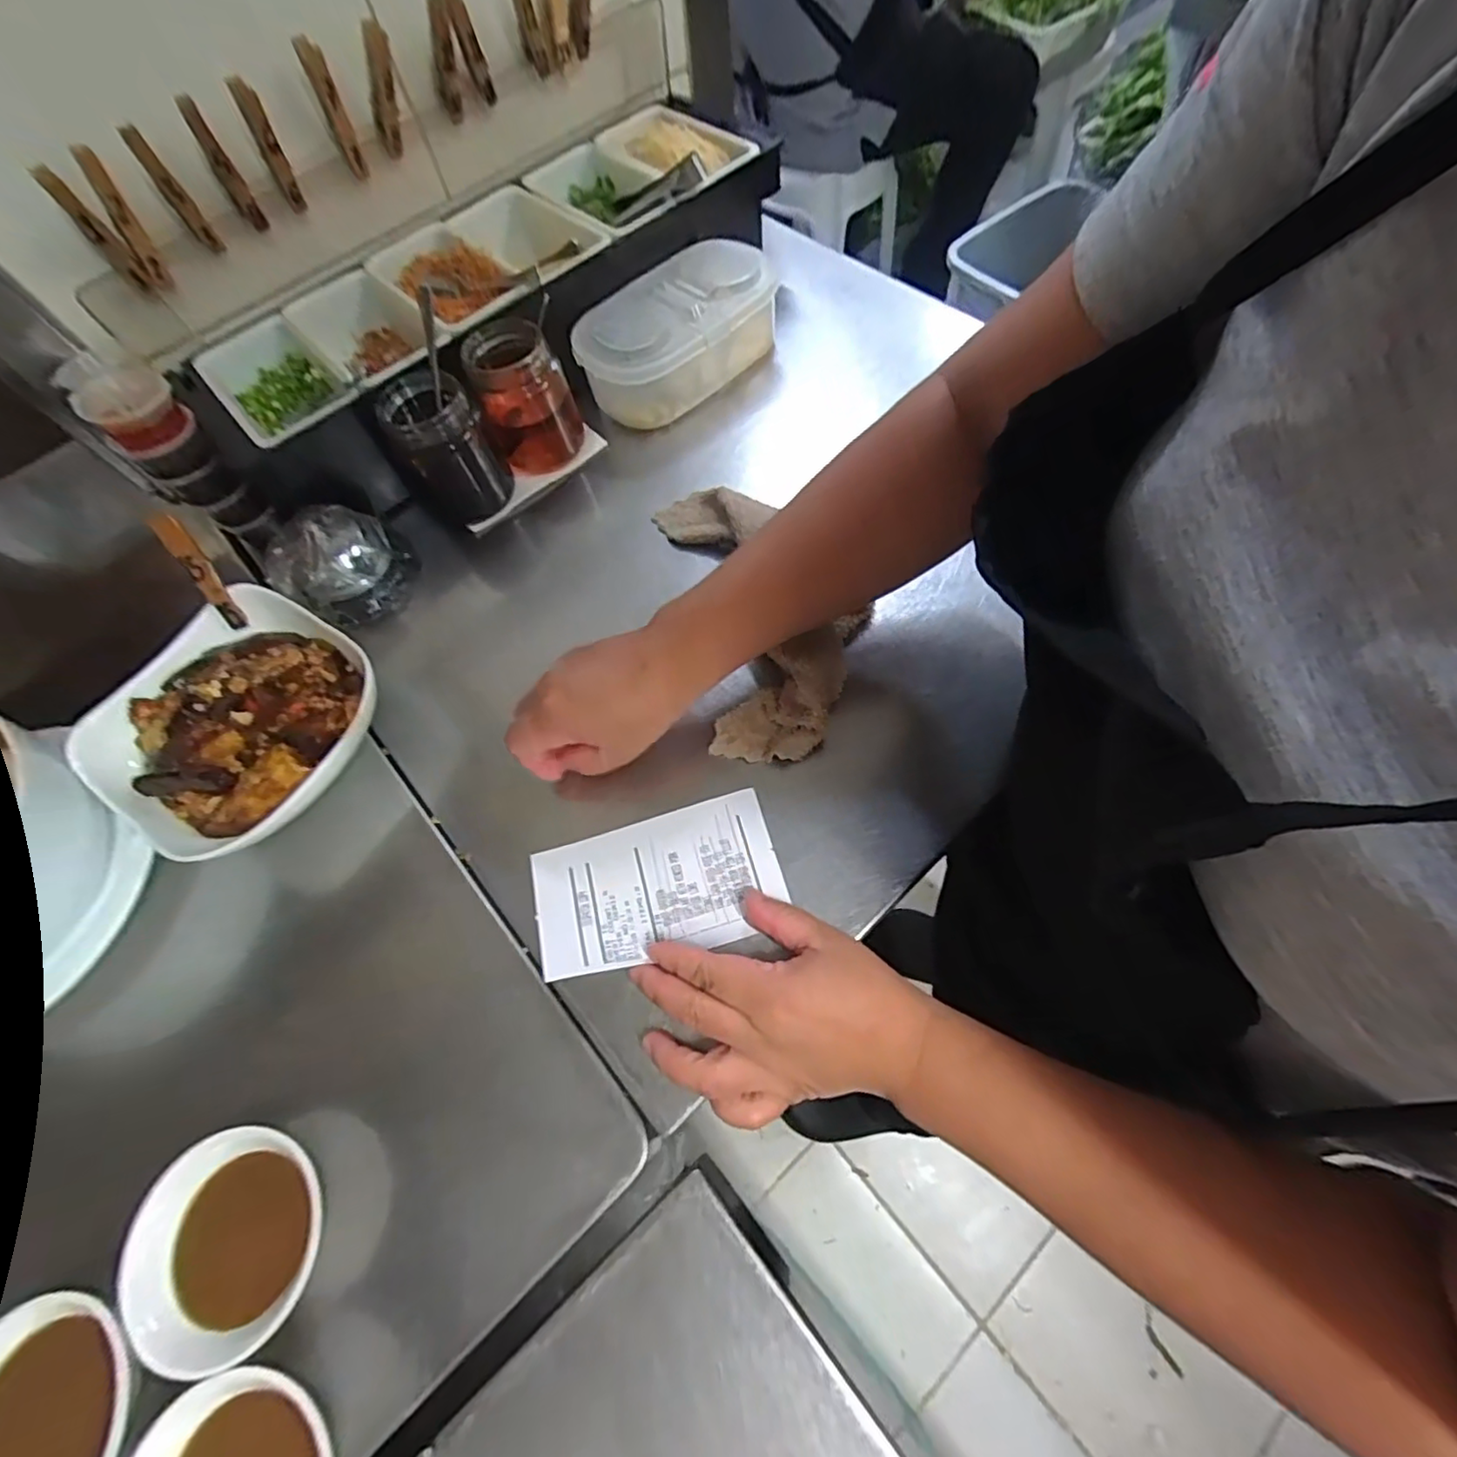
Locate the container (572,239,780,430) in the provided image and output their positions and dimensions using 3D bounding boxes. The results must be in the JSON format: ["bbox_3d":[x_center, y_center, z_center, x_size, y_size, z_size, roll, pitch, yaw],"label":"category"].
[{"bbox_3d":[-0.037,-0.313,0.494,0.171,0.055,0.095,-43,69,-13],"label":"container"}]

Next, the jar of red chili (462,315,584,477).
[{"bbox_3d":[-0.149,-0.248,0.462,0.062,0.090,0.062,-2,66,4],"label":"jar of red chili"}]

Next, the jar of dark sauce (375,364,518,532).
[{"bbox_3d":[-0.203,-0.201,0.453,0.066,0.083,0.064,-2,66,4],"label":"jar of dark sauce"}]

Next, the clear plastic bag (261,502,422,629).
[{"bbox_3d":[-0.274,-0.119,0.441,0.080,0.054,0.084,36,74,20],"label":"clear plastic bag"}]

